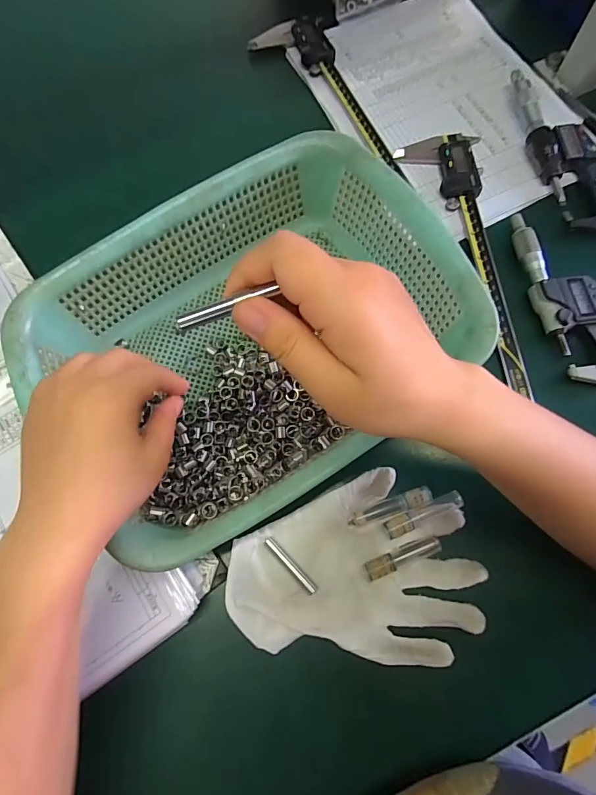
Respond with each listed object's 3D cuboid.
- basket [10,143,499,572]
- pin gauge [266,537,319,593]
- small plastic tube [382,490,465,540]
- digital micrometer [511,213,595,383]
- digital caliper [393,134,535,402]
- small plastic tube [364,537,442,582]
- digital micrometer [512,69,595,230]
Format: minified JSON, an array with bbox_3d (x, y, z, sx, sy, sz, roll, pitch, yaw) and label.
[{"bbox_3d":[-0.031,-0.044,0.307,0.290,0.083,0.223,-36,74,-9],"label":"basket"},{"bbox_3d":[-0.005,0.122,0.300,0.006,0.004,0.049,-42,77,-10],"label":"pin gauge"},{"bbox_3d":[0.092,0.086,0.303,0.060,0.010,0.013,-23,74,-5],"label":"small plastic tube"},{"bbox_3d":[0.225,-0.088,0.347,0.054,0.019,0.159,-15,74,-3],"label":"digital micrometer"},{"bbox_3d":[0.145,-0.130,0.371,0.078,0.021,0.266,-2,73,1],"label":"digital caliper"},{"bbox_3d":[0.074,0.114,0.296,0.056,0.011,0.013,-21,74,-4],"label":"small plastic tube"},{"bbox_3d":[0.255,-0.235,0.387,0.068,0.021,0.171,-6,73,0],"label":"digital micrometer"}]

